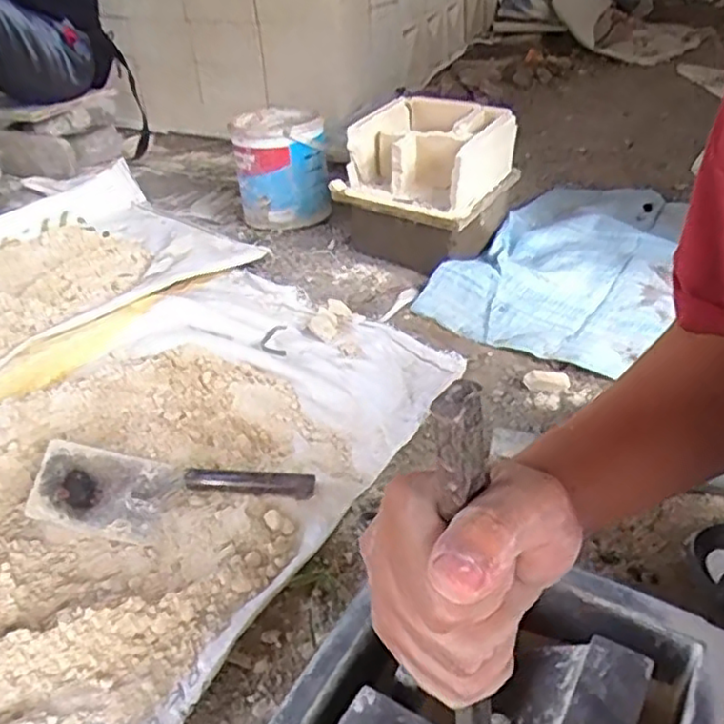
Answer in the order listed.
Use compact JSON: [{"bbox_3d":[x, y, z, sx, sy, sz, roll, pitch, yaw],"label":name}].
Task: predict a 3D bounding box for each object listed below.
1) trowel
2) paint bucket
[{"bbox_3d":[-0.193,0.127,0.706,0.278,0.052,0.105,-3,37,-3],"label":"trowel"},{"bbox_3d":[-0.157,-0.378,1.297,0.175,0.170,0.184,-6,36,-10],"label":"paint bucket"}]

